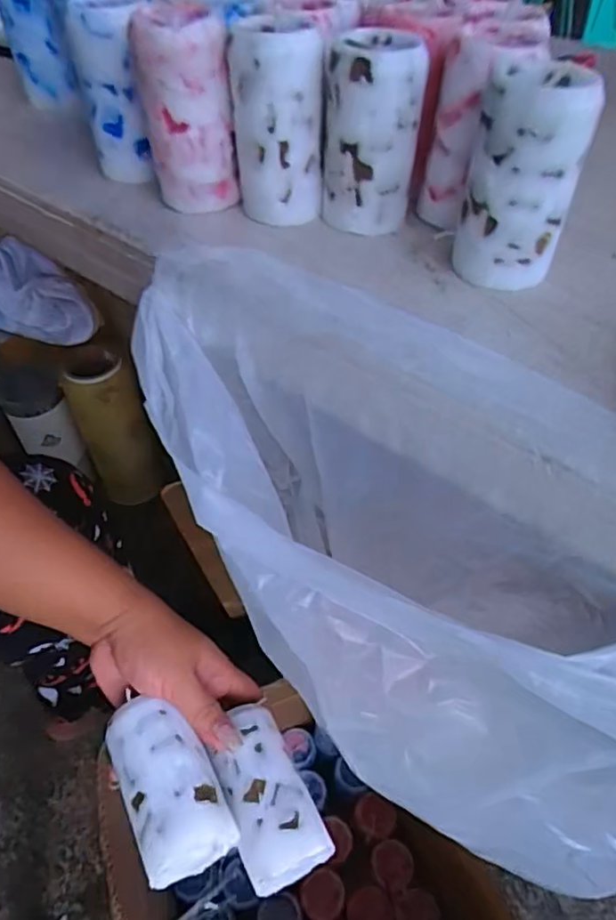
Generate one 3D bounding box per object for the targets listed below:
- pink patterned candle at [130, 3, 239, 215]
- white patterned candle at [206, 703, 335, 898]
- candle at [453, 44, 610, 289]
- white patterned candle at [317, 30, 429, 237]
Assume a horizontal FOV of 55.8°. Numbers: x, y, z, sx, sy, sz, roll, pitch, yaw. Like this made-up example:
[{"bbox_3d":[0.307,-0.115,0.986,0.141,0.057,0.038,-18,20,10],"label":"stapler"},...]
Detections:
[{"bbox_3d":[-0.070,-0.199,0.337,0.048,0.097,0.050,-14,51,-11],"label":"pink patterned candle"},{"bbox_3d":[-0.027,0.203,0.354,0.047,0.040,0.092,-22,53,-17],"label":"white patterned candle"},{"bbox_3d":[0.105,-0.140,0.290,0.053,0.091,0.050,17,52,15],"label":"candle"},{"bbox_3d":[0.034,-0.181,0.326,0.053,0.088,0.047,5,50,5],"label":"white patterned candle"}]

